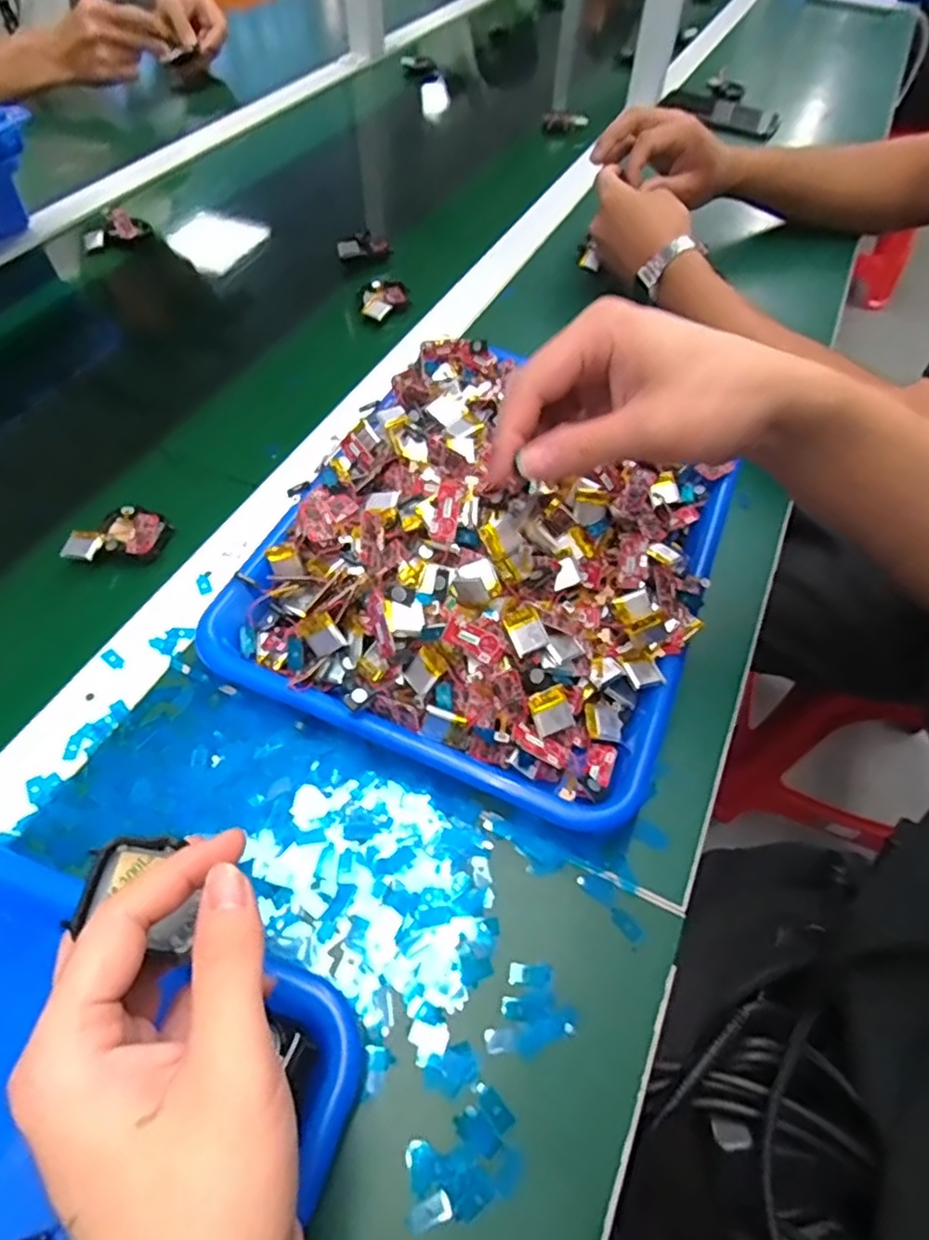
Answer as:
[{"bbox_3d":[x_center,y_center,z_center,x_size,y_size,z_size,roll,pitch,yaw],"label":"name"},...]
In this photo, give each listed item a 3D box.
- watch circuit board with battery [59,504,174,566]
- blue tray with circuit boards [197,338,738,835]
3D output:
[{"bbox_3d":[-0.221,-0.055,0.424,0.060,0.017,0.042,-9,57,-10],"label":"watch circuit board with battery"},{"bbox_3d":[0.023,-0.050,0.393,0.247,0.066,0.293,22,57,11],"label":"blue tray with circuit boards"}]

